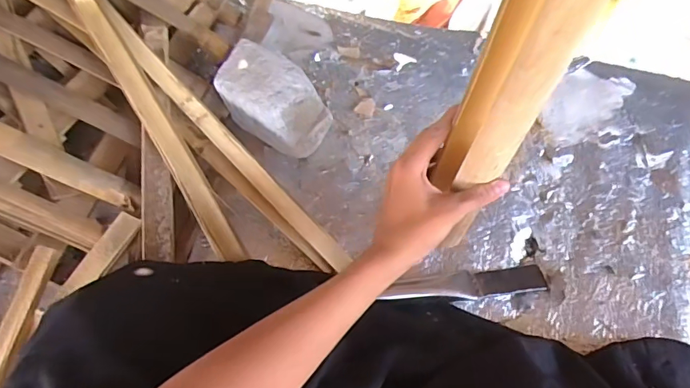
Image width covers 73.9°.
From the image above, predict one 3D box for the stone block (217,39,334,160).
[{"bbox_3d":[-0.097,-0.120,0.631,0.138,0.118,0.089,30,67,16],"label":"stone block"}]

